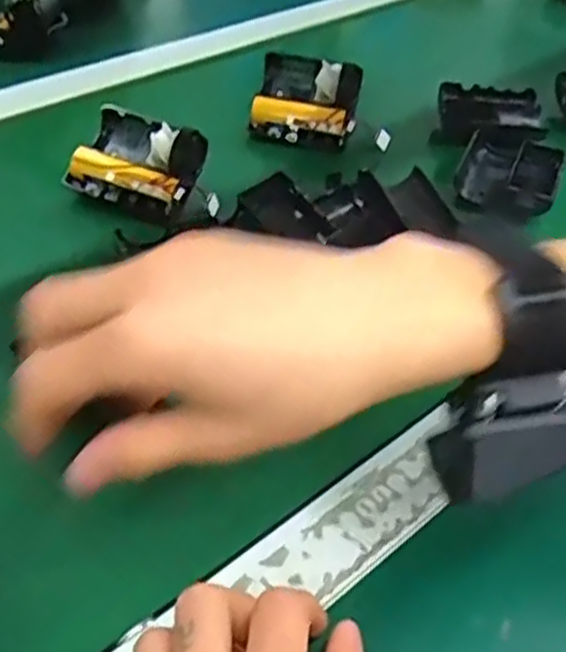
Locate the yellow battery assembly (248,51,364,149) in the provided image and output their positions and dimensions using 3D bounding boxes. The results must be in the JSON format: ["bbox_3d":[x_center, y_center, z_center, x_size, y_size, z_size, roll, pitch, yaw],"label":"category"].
[{"bbox_3d":[0.019,-0.175,0.603,0.082,0.052,0.071,13,43,6],"label":"yellow battery assembly"}]

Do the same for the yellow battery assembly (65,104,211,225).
[{"bbox_3d":[-0.097,-0.109,0.524,0.081,0.047,0.065,18,44,12],"label":"yellow battery assembly"}]

